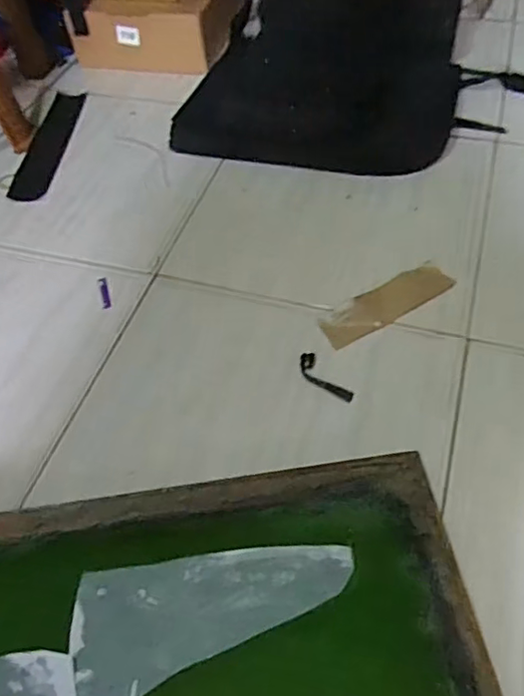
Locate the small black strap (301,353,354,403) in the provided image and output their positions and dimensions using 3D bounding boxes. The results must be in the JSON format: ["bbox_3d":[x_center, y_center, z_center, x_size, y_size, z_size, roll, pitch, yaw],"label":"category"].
[{"bbox_3d":[0.067,0.034,0.670,0.026,0.007,0.076,-33,57,-19],"label":"small black strap"}]

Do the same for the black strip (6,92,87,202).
[{"bbox_3d":[-0.353,-0.347,1.005,0.059,0.008,0.294,0,53,5],"label":"black strip"}]

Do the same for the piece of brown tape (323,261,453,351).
[{"bbox_3d":[0.152,-0.056,0.737,0.179,0.008,0.055,-29,63,-15],"label":"piece of brown tape"}]

